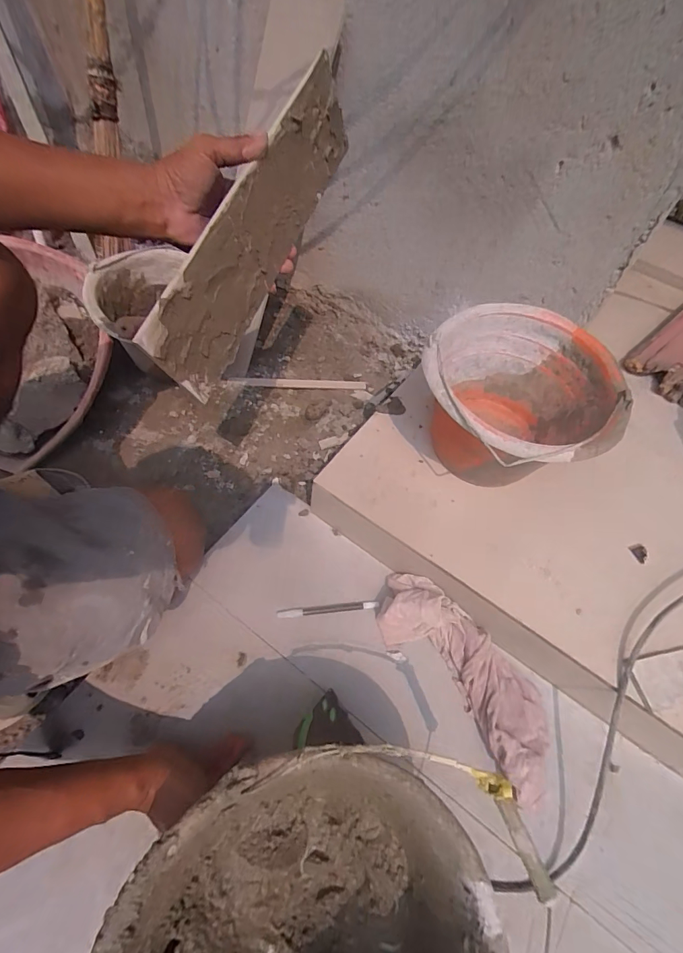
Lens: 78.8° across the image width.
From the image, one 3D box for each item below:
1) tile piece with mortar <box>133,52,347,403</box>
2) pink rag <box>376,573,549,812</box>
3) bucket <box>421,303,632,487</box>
[{"bbox_3d":[-0.085,-0.249,0.429,0.027,0.103,0.357,24,78,10],"label":"tile piece with mortar"},{"bbox_3d":[0.162,0.243,0.536,0.112,0.073,0.292,-33,66,-21],"label":"pink rag"},{"bbox_3d":[0.224,-0.095,0.574,0.242,0.164,0.244,2,59,-4],"label":"bucket"}]

